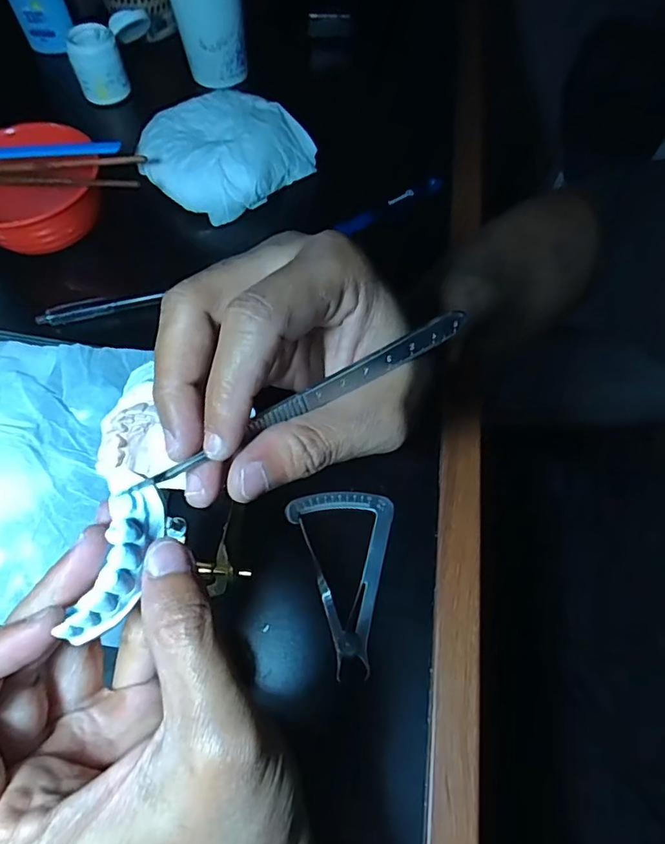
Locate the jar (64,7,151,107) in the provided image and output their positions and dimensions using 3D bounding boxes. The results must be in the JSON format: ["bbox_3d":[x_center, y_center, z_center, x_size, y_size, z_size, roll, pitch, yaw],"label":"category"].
[{"bbox_3d":[-0.203,-0.344,0.483,0.083,0.056,0.040,-32,67,-16],"label":"jar"}]

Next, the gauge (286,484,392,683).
[{"bbox_3d":[-0.001,0.081,0.285,0.059,0.008,0.094,11,63,5],"label":"gauge"}]

